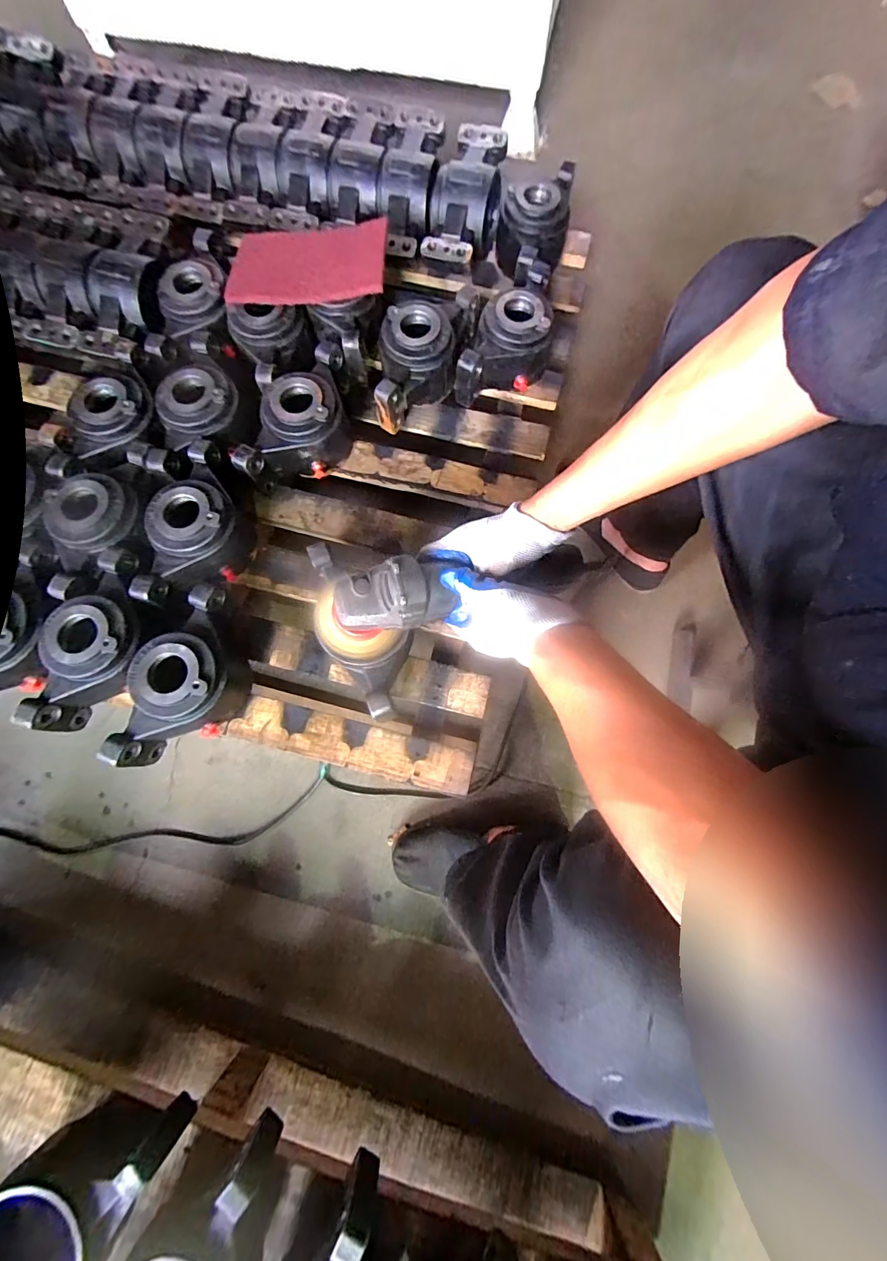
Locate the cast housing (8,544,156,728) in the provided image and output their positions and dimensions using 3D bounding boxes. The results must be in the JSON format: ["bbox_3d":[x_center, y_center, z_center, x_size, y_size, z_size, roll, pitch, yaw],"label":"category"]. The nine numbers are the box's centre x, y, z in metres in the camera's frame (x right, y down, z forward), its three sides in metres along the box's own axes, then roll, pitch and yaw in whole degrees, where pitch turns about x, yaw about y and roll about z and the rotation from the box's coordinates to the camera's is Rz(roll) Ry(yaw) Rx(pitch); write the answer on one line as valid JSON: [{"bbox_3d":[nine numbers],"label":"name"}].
[{"bbox_3d":[-0.427,0.017,0.555,0.124,0.089,0.227,25,77,4],"label":"cast housing"}]

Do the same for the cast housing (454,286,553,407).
[{"bbox_3d":[0.100,-0.423,0.672,0.110,0.080,0.165,24,76,4],"label":"cast housing"}]

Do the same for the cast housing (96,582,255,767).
[{"bbox_3d":[-0.308,0.060,0.548,0.101,0.093,0.219,13,76,1],"label":"cast housing"}]

